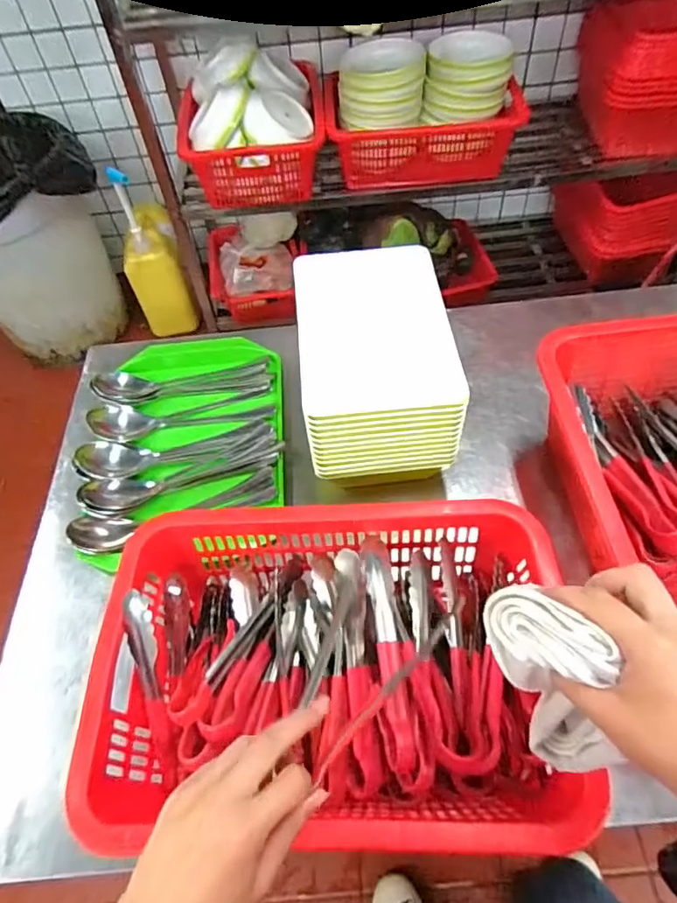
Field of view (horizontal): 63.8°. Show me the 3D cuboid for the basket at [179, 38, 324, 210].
[{"bbox_3d":[-0.259,-0.988,1.635,0.420,0.273,0.443,-7,54,0],"label":"basket"}]

